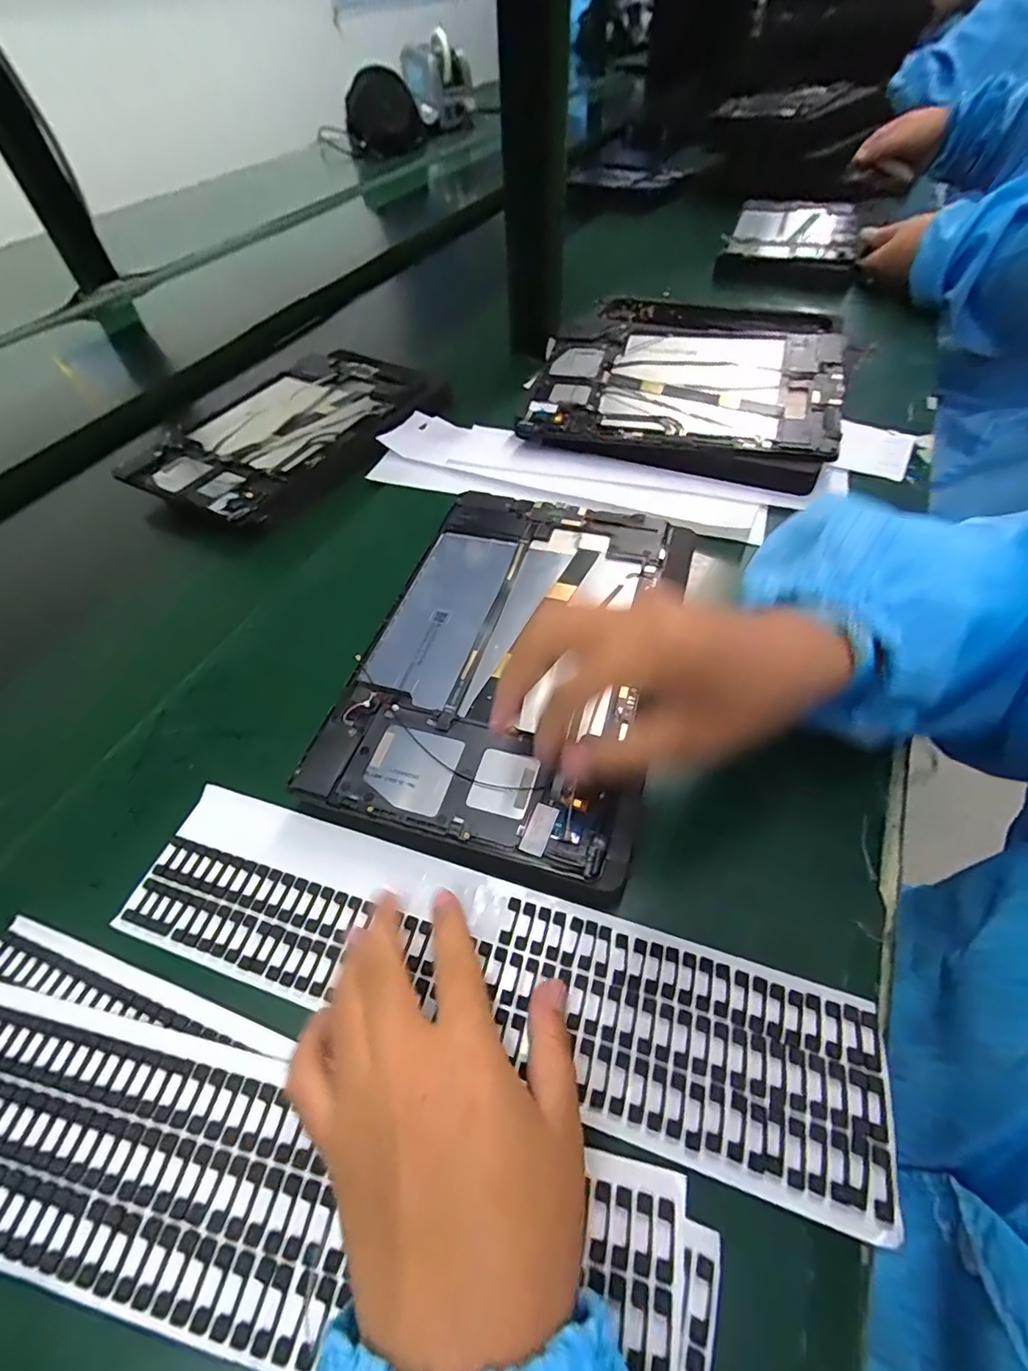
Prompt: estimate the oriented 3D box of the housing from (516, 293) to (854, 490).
[{"bbox_3d":[0.144,-0.259,0.451,0.238,0.025,0.191,14,66,15],"label":"housing"}]

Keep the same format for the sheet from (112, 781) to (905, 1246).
[{"bbox_3d":[-0.017,0.117,0.226,0.315,0.004,0.071,14,56,12],"label":"sheet"}]

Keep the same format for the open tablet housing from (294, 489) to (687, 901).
[{"bbox_3d":[0.004,-0.024,0.299,0.157,0.016,0.242,12,54,13],"label":"open tablet housing"}]

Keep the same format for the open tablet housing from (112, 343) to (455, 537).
[{"bbox_3d":[-0.190,-0.227,0.469,0.169,0.012,0.245,28,60,19],"label":"open tablet housing"}]

